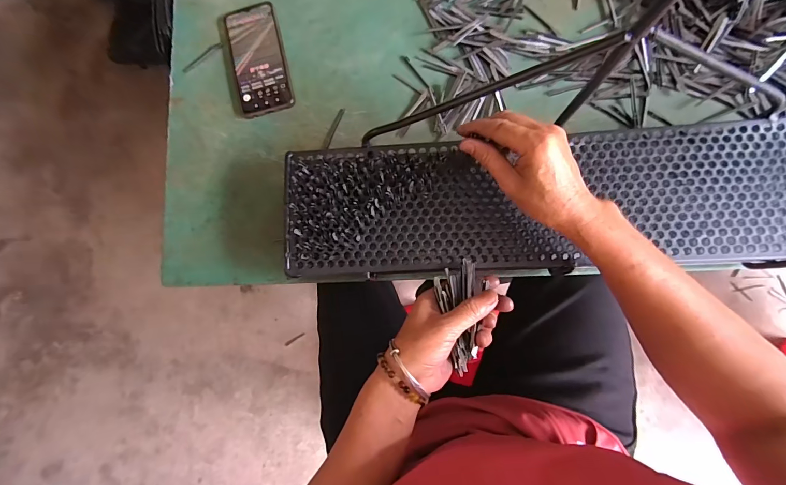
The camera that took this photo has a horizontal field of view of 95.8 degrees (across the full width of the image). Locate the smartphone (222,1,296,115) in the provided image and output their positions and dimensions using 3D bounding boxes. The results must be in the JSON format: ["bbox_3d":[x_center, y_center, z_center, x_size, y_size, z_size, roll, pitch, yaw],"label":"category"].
[{"bbox_3d":[-0.190,-0.261,0.501,0.075,0.008,0.166,-13,82,4],"label":"smartphone"}]

